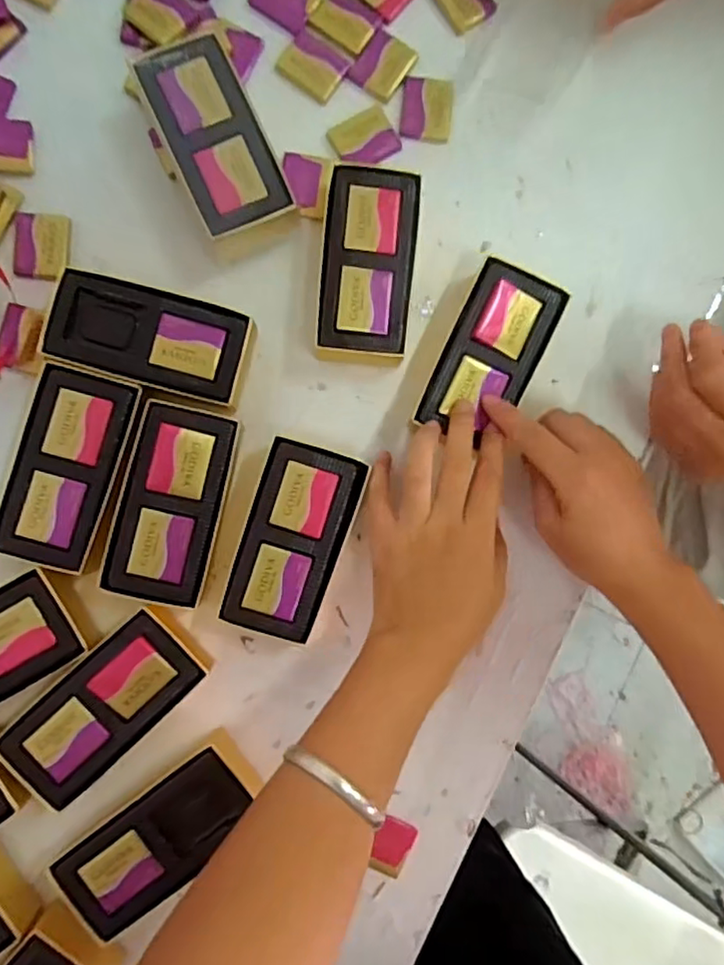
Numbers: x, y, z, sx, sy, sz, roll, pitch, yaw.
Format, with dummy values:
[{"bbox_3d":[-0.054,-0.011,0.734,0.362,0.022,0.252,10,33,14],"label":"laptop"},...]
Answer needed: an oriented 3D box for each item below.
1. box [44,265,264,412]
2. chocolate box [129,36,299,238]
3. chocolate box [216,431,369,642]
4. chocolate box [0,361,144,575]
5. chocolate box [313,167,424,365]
[{"bbox_3d":[-0.126,-0.086,0.372,0.112,0.029,0.056,15,87,-3],"label":"box"},{"bbox_3d":[-0.089,-0.202,0.375,0.054,0.034,0.114,-24,89,-5],"label":"chocolate box"},{"bbox_3d":[-0.042,0.034,0.378,0.060,0.033,0.113,18,86,-3],"label":"chocolate box"},{"bbox_3d":[-0.172,-0.007,0.370,0.060,0.031,0.113,15,87,-3],"label":"chocolate box"},{"bbox_3d":[0.002,-0.131,0.385,0.055,0.032,0.117,4,87,-4],"label":"chocolate box"}]

